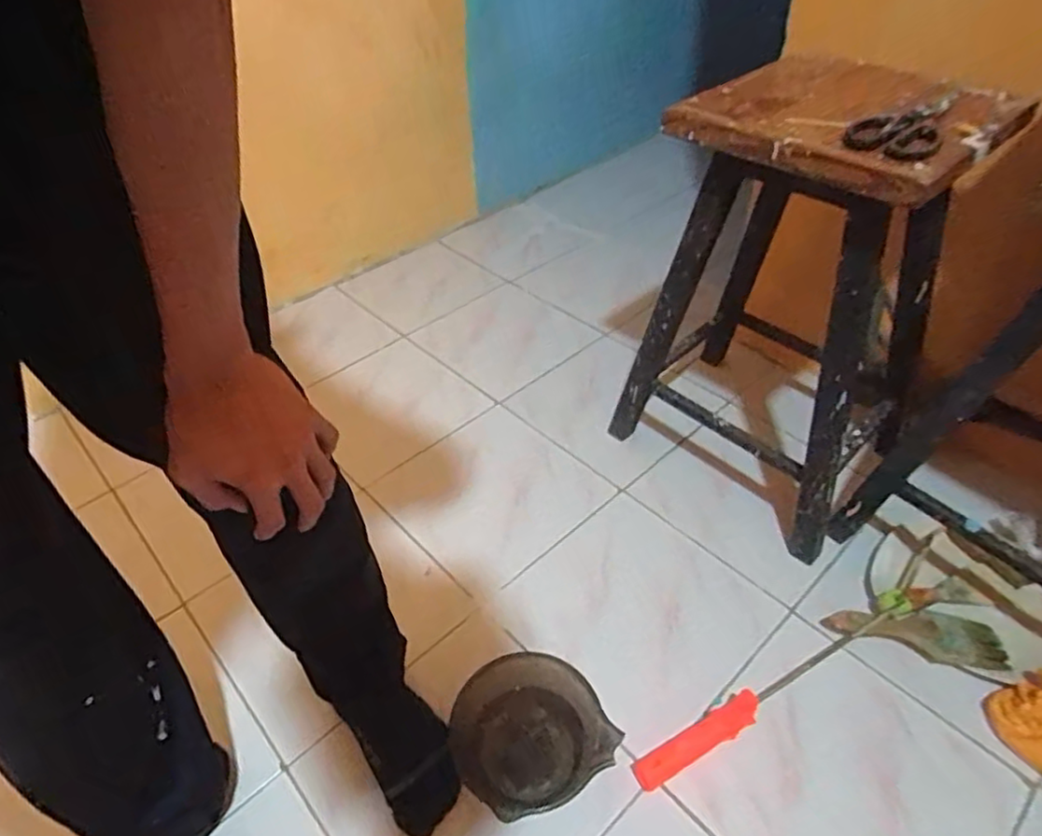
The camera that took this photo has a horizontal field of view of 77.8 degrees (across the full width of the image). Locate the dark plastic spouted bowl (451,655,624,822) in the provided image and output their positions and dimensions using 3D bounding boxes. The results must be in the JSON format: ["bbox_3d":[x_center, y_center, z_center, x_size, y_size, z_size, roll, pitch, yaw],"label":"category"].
[{"bbox_3d":[0.004,0.367,0.744,0.163,0.085,0.165,-1,43,1],"label":"dark plastic spouted bowl"}]

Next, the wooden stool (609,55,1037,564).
[{"bbox_3d":[0.384,-0.176,0.946,0.404,0.573,0.364,31,52,30],"label":"wooden stool"}]

